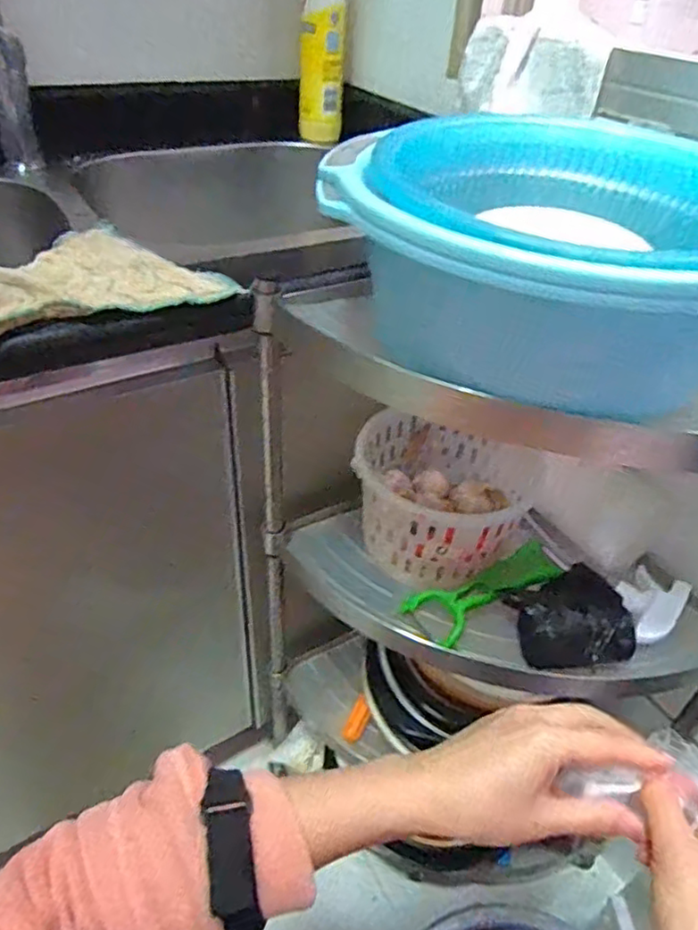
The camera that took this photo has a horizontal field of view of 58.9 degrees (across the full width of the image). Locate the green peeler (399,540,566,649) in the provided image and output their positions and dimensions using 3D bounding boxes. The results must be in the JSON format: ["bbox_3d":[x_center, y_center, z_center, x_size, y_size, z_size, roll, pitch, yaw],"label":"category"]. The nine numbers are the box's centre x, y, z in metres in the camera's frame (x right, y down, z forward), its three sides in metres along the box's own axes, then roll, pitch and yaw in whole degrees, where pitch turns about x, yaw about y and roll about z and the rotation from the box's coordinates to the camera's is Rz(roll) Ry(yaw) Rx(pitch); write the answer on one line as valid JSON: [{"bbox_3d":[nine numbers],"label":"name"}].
[{"bbox_3d":[0.133,0.116,0.593,0.159,0.024,0.059,-21,46,-28],"label":"green peeler"}]

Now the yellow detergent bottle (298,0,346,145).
[{"bbox_3d":[-0.033,-0.545,0.789,0.060,0.231,0.049,1,40,-4],"label":"yellow detergent bottle"}]

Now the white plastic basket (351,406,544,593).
[{"bbox_3d":[0.091,0.029,0.621,0.164,0.103,0.168,19,42,17],"label":"white plastic basket"}]

